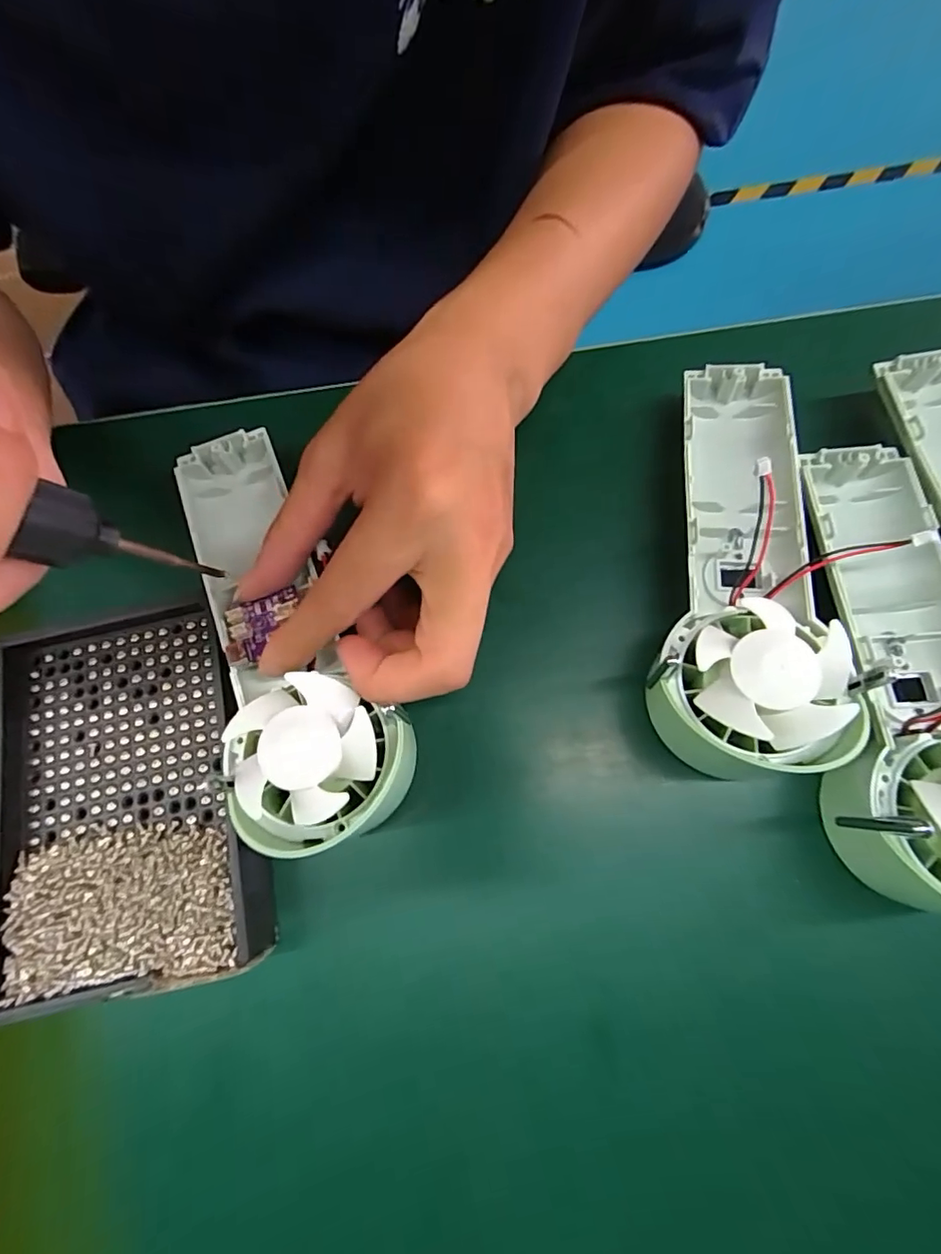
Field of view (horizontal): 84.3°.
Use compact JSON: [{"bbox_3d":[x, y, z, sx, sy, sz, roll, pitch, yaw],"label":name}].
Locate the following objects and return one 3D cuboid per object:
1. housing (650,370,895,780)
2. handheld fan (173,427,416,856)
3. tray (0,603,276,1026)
[{"bbox_3d":[0.107,-0.032,0.206,0.062,0.058,0.172,8,75,4],"label":"housing"},{"bbox_3d":[-0.077,-0.003,0.203,0.062,0.029,0.171,-24,64,-5],"label":"handheld fan"},{"bbox_3d":[-0.128,0.059,0.195,0.096,0.012,0.137,-12,74,-1],"label":"tray"}]

